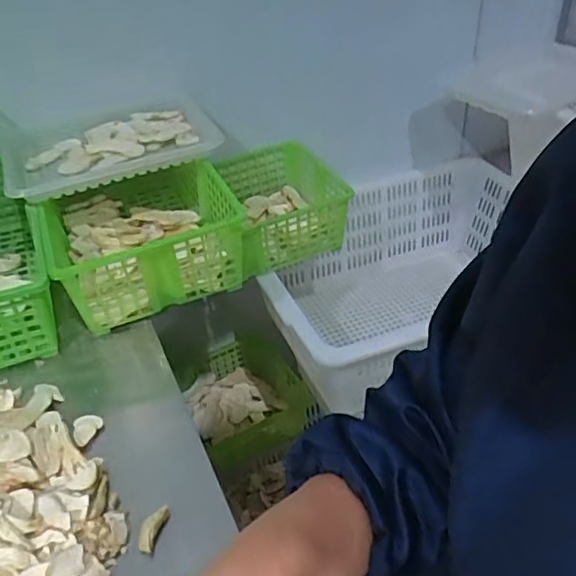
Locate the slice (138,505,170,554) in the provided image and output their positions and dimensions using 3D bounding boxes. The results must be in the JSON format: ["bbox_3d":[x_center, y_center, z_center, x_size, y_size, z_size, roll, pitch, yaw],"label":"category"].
[{"bbox_3d":[-0.108,0.193,0.463,0.012,0.012,0.038,8,40,15],"label":"slice"}]

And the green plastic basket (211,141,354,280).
[{"bbox_3d":[-0.020,-0.133,0.924,0.168,0.098,0.213,-17,40,-16],"label":"green plastic basket"}]

